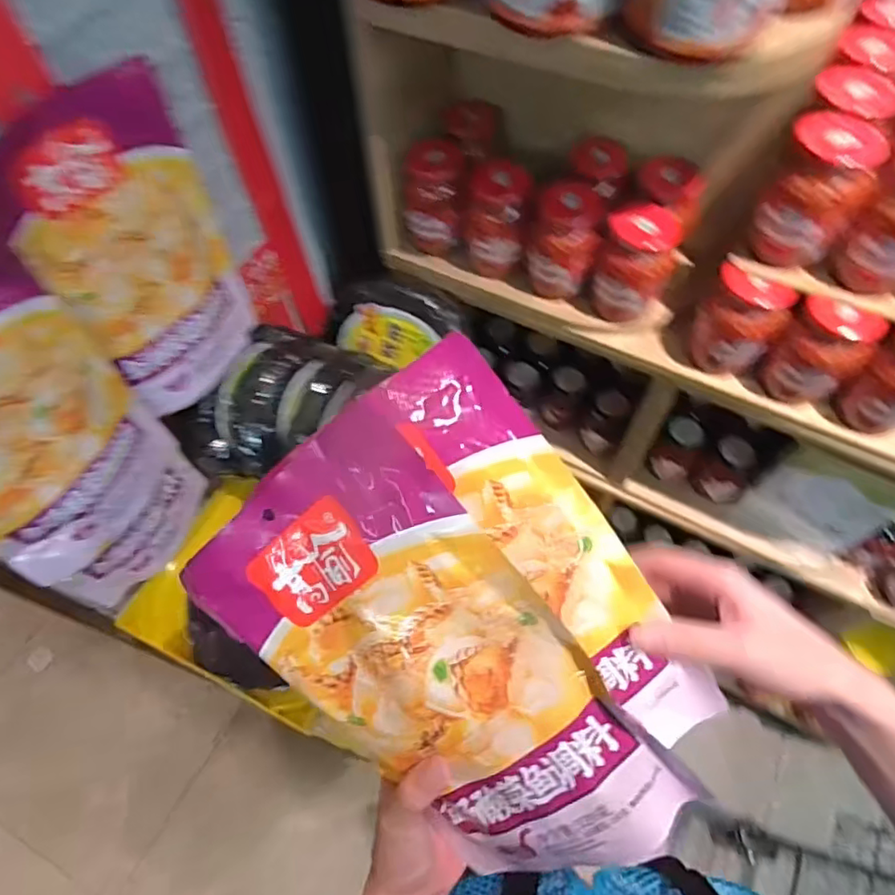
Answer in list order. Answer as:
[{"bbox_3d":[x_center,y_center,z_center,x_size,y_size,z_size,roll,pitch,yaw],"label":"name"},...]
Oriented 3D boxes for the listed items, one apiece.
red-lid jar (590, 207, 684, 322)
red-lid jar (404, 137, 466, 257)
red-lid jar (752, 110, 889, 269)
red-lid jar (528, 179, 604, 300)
[{"bbox_3d":[0.210,-0.203,0.658,0.075,0.113,0.072,-1,59,2],"label":"red-lid jar"},{"bbox_3d":[-0.017,-0.305,0.718,0.075,0.112,0.066,-2,59,1],"label":"red-lid jar"},{"bbox_3d":[0.345,-0.240,0.553,0.075,0.109,0.076,-1,59,2],"label":"red-lid jar"},{"bbox_3d":[0.134,-0.234,0.679,0.073,0.117,0.061,7,60,6],"label":"red-lid jar"}]

